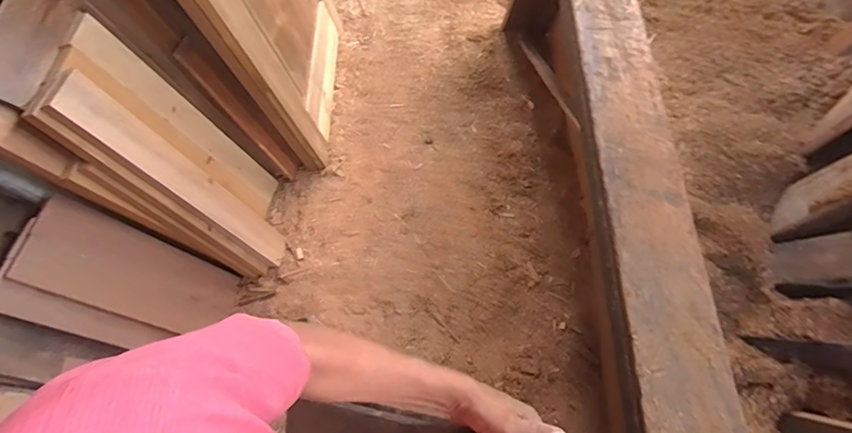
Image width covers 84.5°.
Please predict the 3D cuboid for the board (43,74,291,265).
[{"bbox_3d":[-0.600,-0.070,1.248,0.027,0.773,0.099,6,63,24],"label":"board"}]

